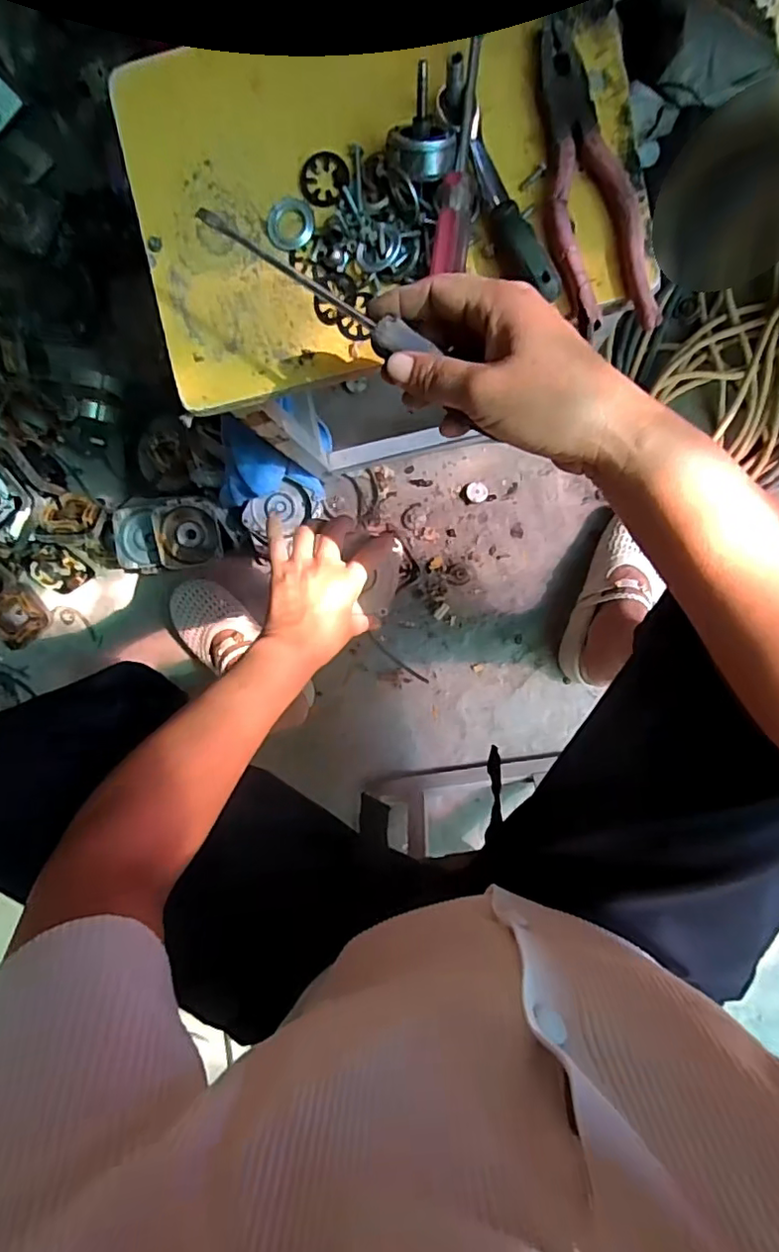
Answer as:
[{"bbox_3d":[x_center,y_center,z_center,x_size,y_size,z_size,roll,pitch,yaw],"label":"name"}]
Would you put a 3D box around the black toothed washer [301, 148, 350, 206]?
[{"bbox_3d":[-0.044,-0.301,0.393,0.033,0.004,0.036,-3,93,7],"label":"black toothed washer"}]

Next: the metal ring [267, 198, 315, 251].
[{"bbox_3d":[-0.067,-0.274,0.398,0.032,0.004,0.033,0,93,7],"label":"metal ring"}]

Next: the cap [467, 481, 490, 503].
[{"bbox_3d":[0.123,-0.187,0.820,0.029,0.006,0.029,1,95,6],"label":"cap"}]

